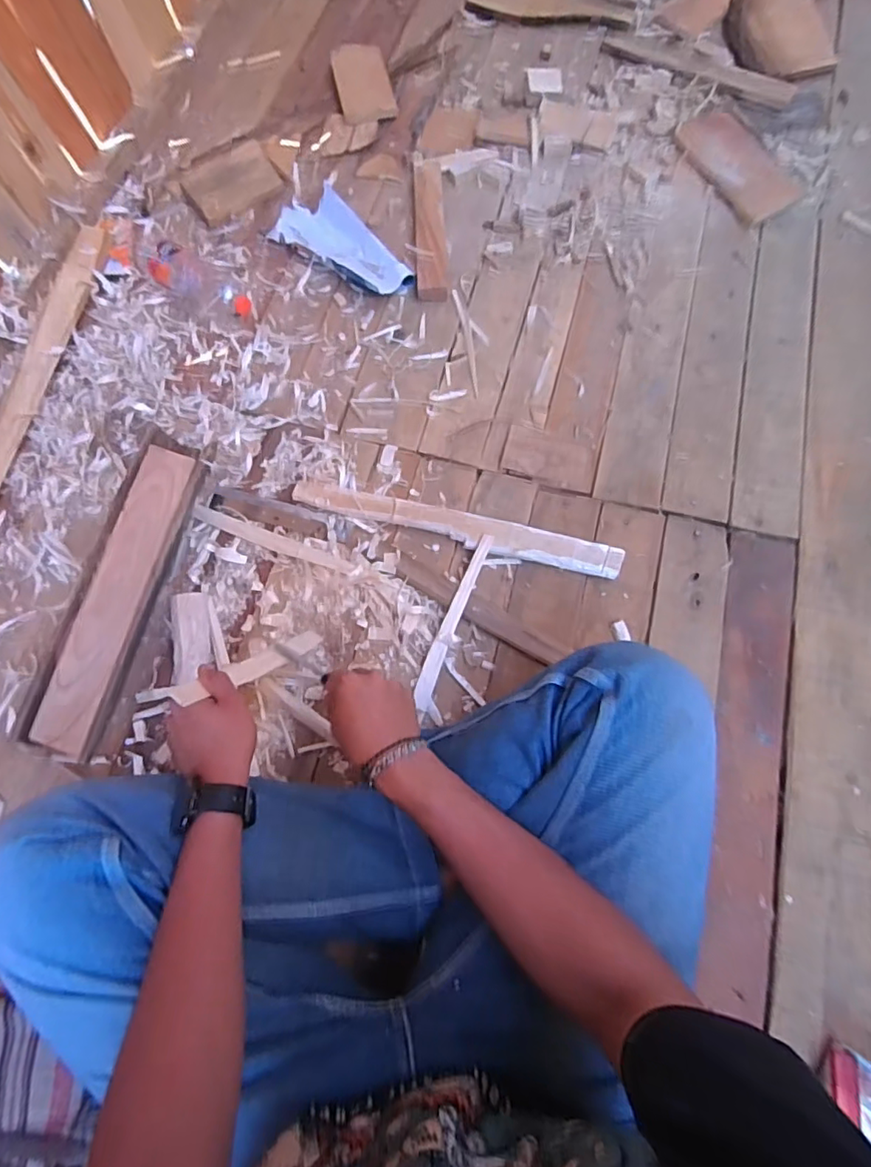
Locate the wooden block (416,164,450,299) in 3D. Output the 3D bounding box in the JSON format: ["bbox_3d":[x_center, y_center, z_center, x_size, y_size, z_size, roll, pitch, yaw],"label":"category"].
[{"bbox_3d":[-0.008,-0.589,0.939,0.053,0.034,0.305,-2,72,1],"label":"wooden block"}]

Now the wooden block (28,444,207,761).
[{"bbox_3d":[-0.392,0.013,0.723,0.068,0.050,0.383,17,73,-14],"label":"wooden block"}]

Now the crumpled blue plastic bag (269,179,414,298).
[{"bbox_3d":[-0.152,-0.555,0.937,0.271,0.035,0.118,41,77,13],"label":"crumpled blue plastic bag"}]

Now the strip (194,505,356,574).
[{"bbox_3d":[-0.218,-0.056,0.771,0.235,0.006,0.020,21,74,8],"label":"strip"}]

